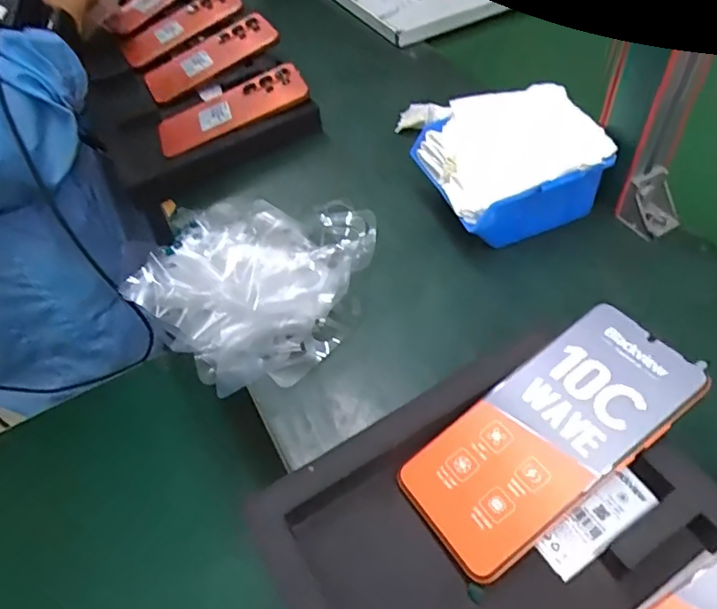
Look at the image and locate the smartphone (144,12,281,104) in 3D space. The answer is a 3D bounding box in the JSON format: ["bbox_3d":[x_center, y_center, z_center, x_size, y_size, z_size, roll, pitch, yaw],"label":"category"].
[{"bbox_3d":[-0.182,-0.307,0.700,0.170,0.013,0.084,-33,59,-8],"label":"smartphone"}]

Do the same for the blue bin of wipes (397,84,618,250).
[{"bbox_3d":[0.133,-0.122,0.504,0.147,0.078,0.128,-13,52,-5],"label":"blue bin of wipes"}]

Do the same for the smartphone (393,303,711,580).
[{"bbox_3d":[0.107,0.072,0.317,0.166,0.006,0.076,-38,57,-7],"label":"smartphone"}]

